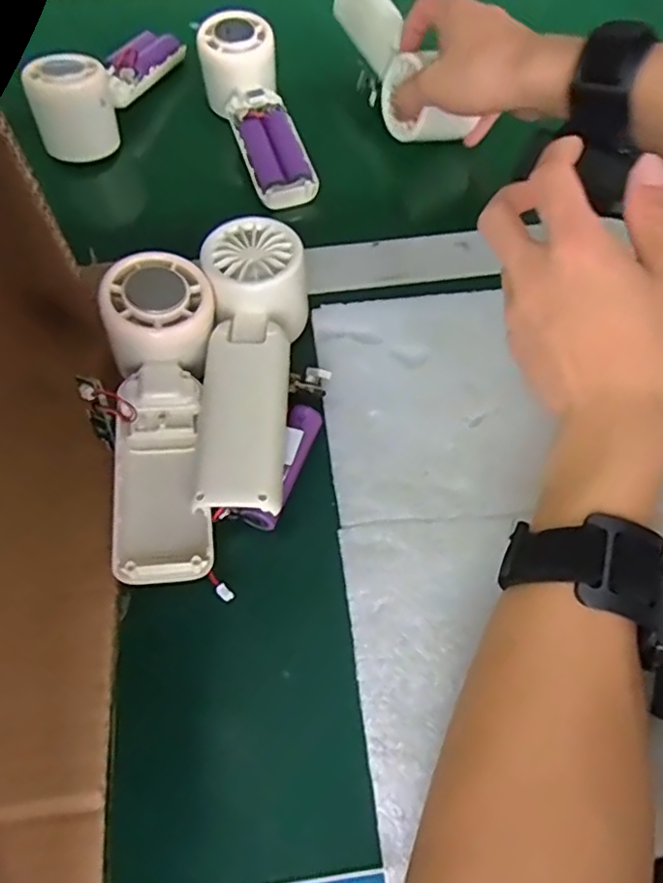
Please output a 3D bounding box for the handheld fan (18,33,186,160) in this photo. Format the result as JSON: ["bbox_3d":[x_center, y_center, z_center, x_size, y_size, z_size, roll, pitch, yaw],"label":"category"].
[{"bbox_3d":[-0.171,-0.288,0.475,0.048,0.064,0.153,15,60,10],"label":"handheld fan"}]

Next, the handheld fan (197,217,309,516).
[{"bbox_3d":[-0.043,-0.041,0.318,0.050,0.044,0.160,2,59,2],"label":"handheld fan"}]

